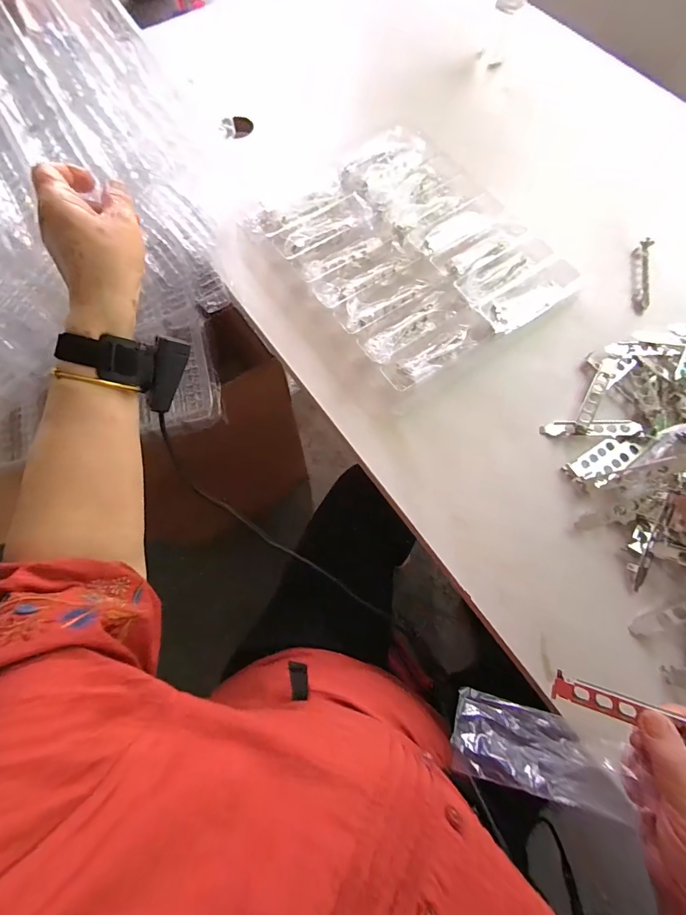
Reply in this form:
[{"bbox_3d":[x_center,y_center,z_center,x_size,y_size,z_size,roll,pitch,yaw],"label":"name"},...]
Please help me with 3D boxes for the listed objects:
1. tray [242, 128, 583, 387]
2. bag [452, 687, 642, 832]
[{"bbox_3d":[0.091,-0.312,0.574,0.333,0.041,0.406,-34,74,-11],"label":"tray"},{"bbox_3d":[0.161,0.250,0.327,0.128,0.030,0.063,2,69,27],"label":"bag"}]

